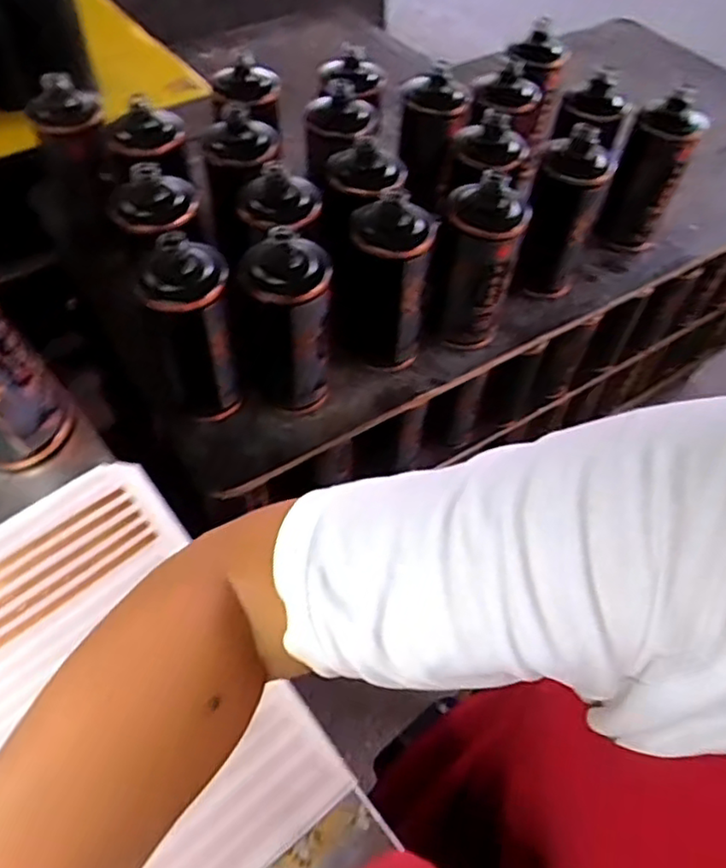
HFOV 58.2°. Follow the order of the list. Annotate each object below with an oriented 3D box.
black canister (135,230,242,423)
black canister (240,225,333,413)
[{"bbox_3d":[-0.158,-0.093,0.614,0.075,0.178,0.069,-15,55,-15],"label":"black canister"},{"bbox_3d":[-0.070,-0.101,0.619,0.075,0.187,0.074,-4,53,-7],"label":"black canister"}]

